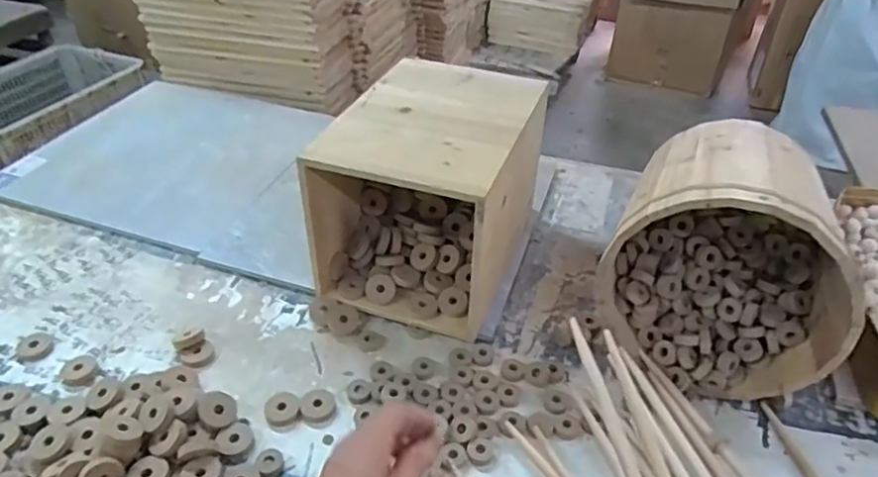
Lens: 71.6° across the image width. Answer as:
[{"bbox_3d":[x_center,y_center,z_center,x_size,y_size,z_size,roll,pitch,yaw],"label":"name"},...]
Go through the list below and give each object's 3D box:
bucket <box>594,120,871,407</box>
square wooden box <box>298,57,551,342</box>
[{"bbox_3d":[0.315,0.016,0.648,0.221,0.225,0.226,20,43,23],"label":"bucket"},{"bbox_3d":[-0.006,-0.055,0.743,0.199,0.215,0.263,13,41,16],"label":"square wooden box"}]

